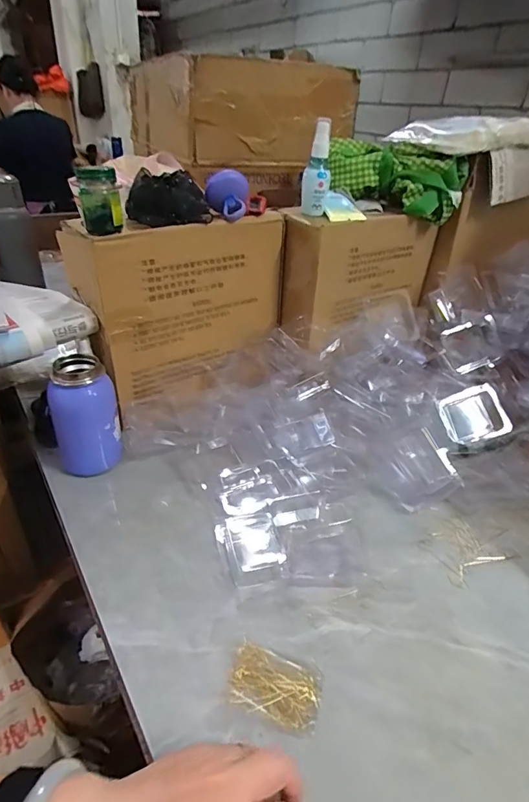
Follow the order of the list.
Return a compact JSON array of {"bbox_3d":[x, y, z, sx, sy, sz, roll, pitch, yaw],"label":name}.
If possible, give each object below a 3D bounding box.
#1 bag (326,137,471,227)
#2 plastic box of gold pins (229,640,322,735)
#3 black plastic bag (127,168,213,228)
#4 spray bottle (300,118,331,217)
[{"bbox_3d":[0.205,-0.352,0.706,0.203,0.091,0.067,19,36,22],"label":"bag"},{"bbox_3d":[0.009,0.229,0.361,0.072,0.015,0.050,15,34,15],"label":"plastic box of gold pins"},{"bbox_3d":[-0.118,-0.251,0.563,0.094,0.066,0.068,-13,37,-24],"label":"black plastic bag"},{"bbox_3d":[0.075,-0.325,0.627,0.039,0.121,0.031,6,33,3],"label":"spray bottle"}]

